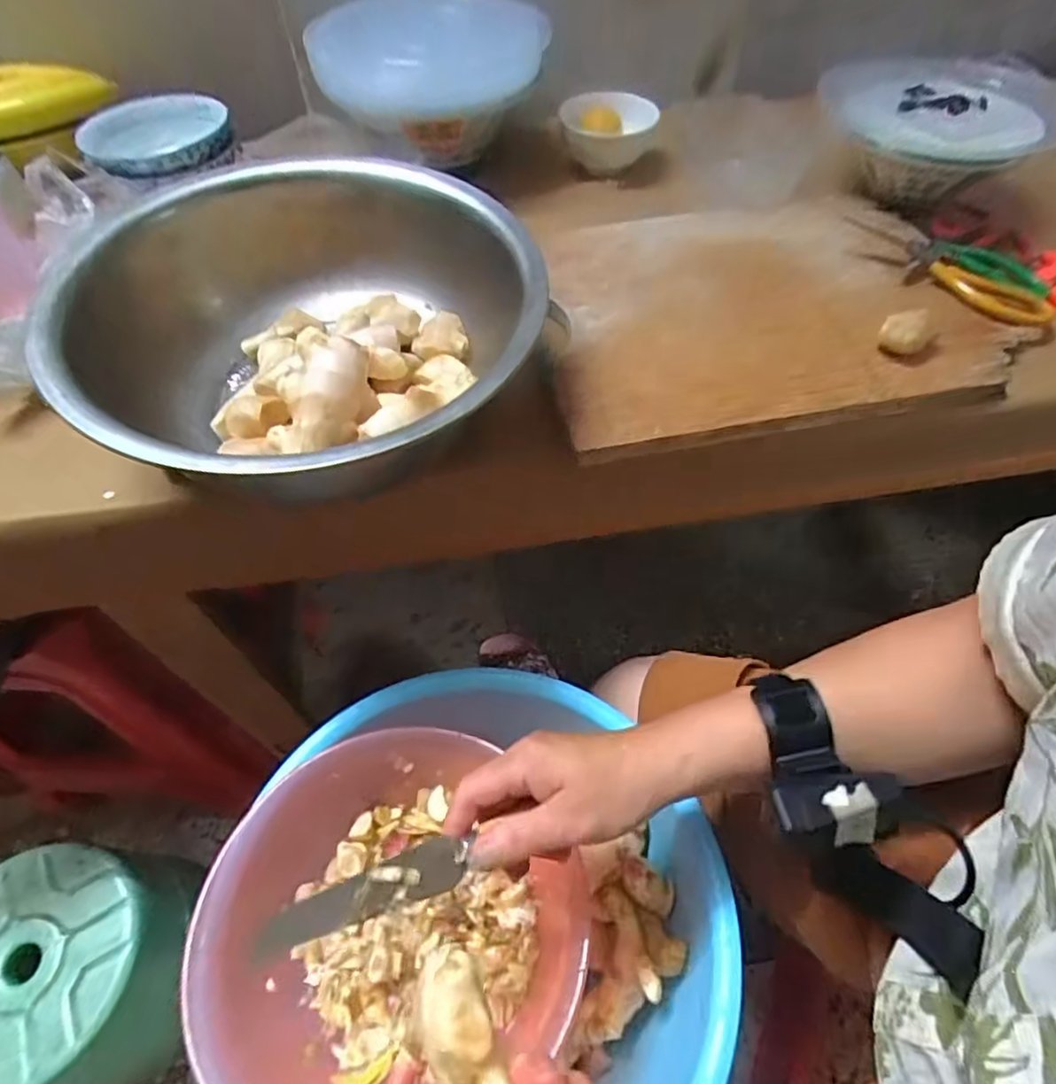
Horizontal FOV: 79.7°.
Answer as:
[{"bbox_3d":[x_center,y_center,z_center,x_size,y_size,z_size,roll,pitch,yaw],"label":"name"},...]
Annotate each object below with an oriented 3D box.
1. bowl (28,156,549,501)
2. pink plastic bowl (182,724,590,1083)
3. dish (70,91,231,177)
[{"bbox_3d":[-0.155,-0.147,0.460,0.307,0.110,0.319,0,53,1],"label":"bowl"},{"bbox_3d":[-0.106,0.259,0.444,0.220,0.089,0.233,0,53,1],"label":"pink plastic bowl"},{"bbox_3d":[-0.365,-0.402,0.623,0.135,0.038,0.103,-27,57,-18],"label":"dish"}]

